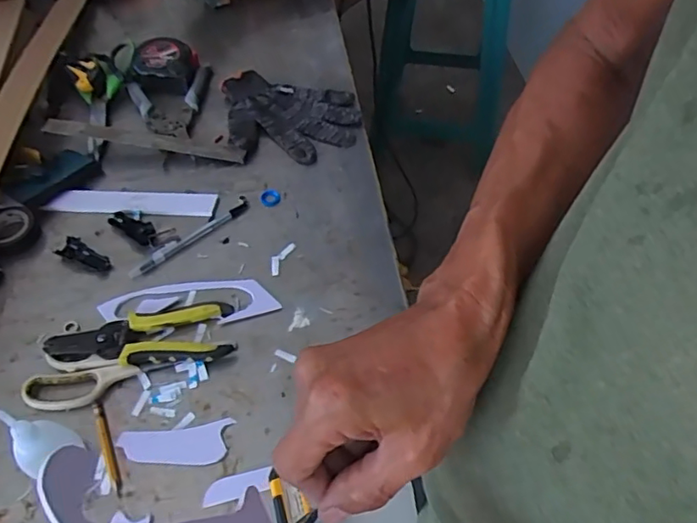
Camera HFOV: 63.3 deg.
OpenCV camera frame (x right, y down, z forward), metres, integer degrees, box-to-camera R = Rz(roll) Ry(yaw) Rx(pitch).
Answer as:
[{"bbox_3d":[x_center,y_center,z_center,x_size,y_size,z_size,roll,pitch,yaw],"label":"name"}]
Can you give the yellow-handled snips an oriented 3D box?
[{"bbox_3d":[-0.200,0.072,0.549,0.171,0.021,0.063,-4,54,-2],"label":"yellow-handled snips"}]

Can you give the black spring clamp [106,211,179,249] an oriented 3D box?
[{"bbox_3d":[-0.233,-0.035,0.635,0.087,0.012,0.034,13,55,10],"label":"black spring clamp"}]

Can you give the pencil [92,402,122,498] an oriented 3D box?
[{"bbox_3d":[-0.212,0.159,0.494,0.010,0.005,0.091,-23,57,-15],"label":"pencil"}]

